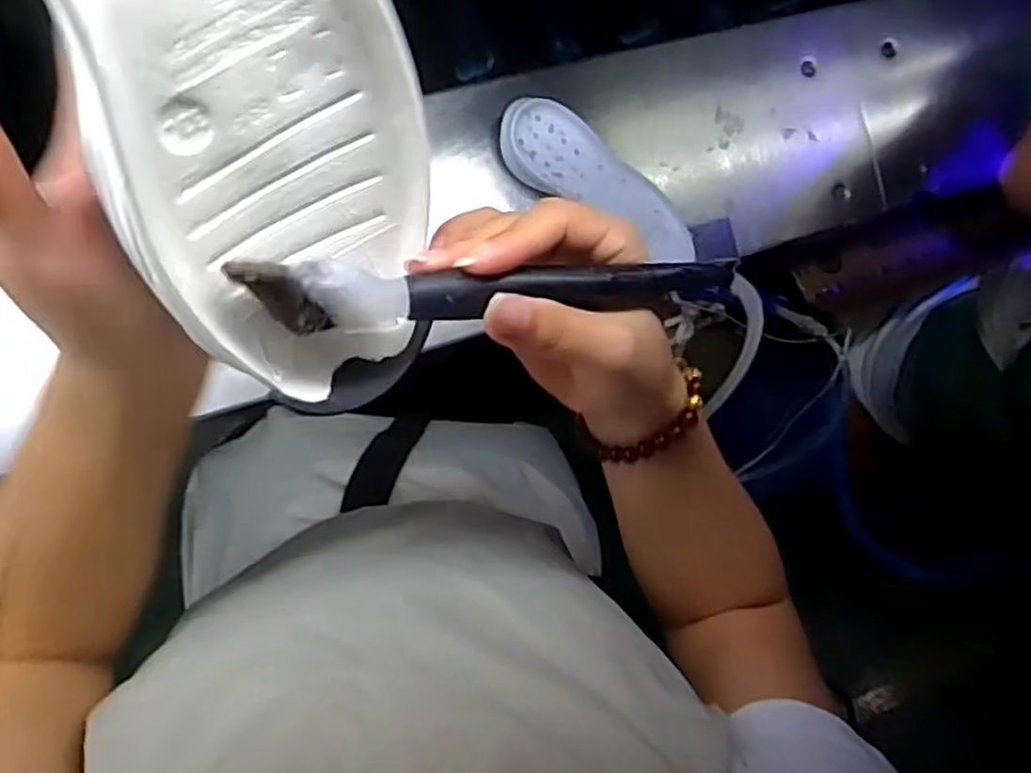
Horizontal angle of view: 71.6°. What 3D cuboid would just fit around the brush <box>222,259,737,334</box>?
[{"bbox_3d":[-0.001,-0.032,0.240,0.169,0.027,0.018,-4,94,-20],"label":"brush"}]

